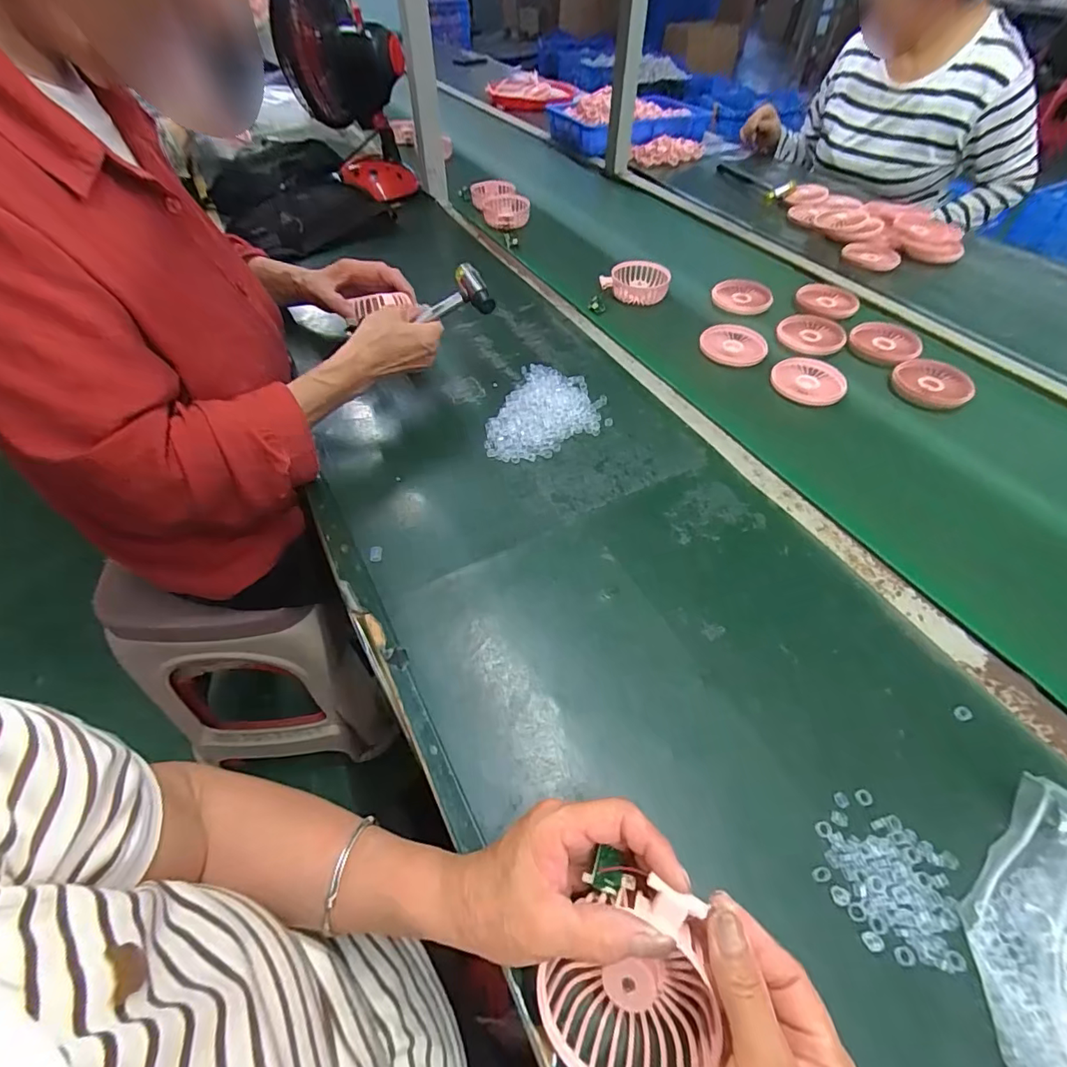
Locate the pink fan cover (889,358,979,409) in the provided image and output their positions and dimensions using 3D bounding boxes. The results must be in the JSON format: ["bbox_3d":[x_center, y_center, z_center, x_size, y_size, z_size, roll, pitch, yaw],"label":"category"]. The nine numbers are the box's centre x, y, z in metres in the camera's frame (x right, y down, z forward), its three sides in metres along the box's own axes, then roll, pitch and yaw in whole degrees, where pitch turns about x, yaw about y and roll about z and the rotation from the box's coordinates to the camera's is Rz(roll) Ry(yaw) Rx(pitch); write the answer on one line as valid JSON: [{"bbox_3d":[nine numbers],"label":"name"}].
[{"bbox_3d":[0.501,-0.196,0.638,0.080,0.016,0.092,18,53,14],"label":"pink fan cover"}]

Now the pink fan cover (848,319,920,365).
[{"bbox_3d":[0.483,-0.265,0.697,0.087,0.009,0.103,20,54,15],"label":"pink fan cover"}]

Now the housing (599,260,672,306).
[{"bbox_3d":[0.159,-0.390,0.780,0.098,0.033,0.074,13,52,10],"label":"housing"}]

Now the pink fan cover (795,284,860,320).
[{"bbox_3d":[0.449,-0.354,0.771,0.081,0.014,0.085,-36,60,-26],"label":"pink fan cover"}]

